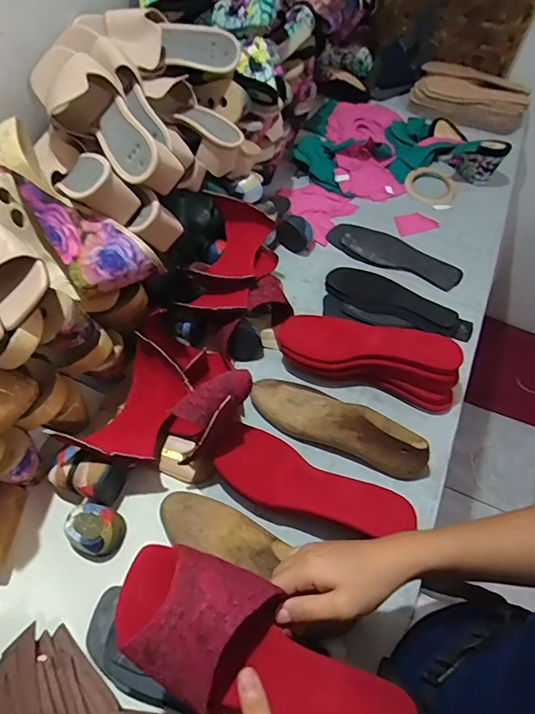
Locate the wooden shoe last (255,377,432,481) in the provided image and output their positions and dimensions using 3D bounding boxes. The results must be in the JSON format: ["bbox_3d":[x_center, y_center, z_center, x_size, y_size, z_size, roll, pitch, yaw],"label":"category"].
[{"bbox_3d":[0.089,0.078,0.585,0.236,0.072,0.071,29,59,19],"label":"wooden shoe last"}]

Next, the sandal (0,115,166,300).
[{"bbox_3d":[-0.247,-0.159,0.536,0.264,0.101,0.102,37,59,-1],"label":"sandal"}]

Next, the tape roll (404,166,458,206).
[{"bbox_3d":[0.333,-0.353,0.936,0.103,0.022,0.097,0,54,0],"label":"tape roll"}]

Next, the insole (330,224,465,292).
[{"bbox_3d":[0.222,-0.184,0.819,0.239,0.010,0.092,32,60,21],"label":"insole"}]

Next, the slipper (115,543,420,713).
[{"bbox_3d":[0.002,0.226,0.338,0.241,0.040,0.086,33,58,-3],"label":"slipper"}]

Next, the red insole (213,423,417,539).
[{"bbox_3d":[0.051,0.148,0.527,0.224,0.018,0.078,24,57,14],"label":"red insole"}]

